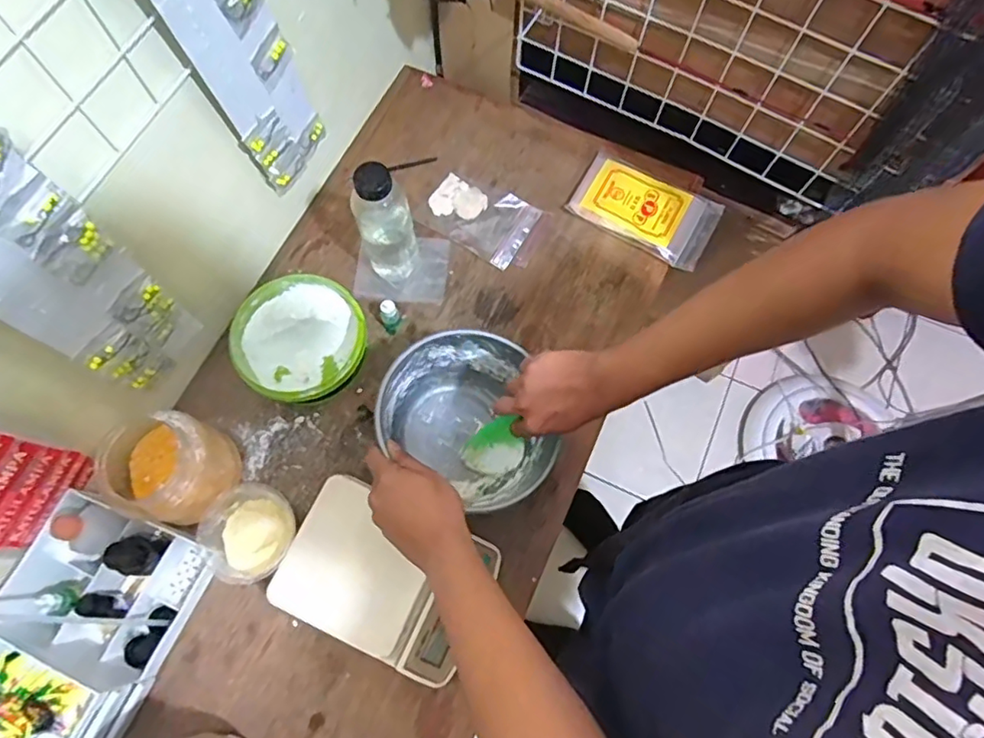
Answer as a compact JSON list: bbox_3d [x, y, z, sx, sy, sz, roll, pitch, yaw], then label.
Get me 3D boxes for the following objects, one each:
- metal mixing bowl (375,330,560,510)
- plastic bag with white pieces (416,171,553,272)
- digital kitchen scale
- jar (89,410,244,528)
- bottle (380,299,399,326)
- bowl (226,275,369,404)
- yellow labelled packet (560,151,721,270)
[{"bbox_3d":[-0.019,0.052,0.655,0.184,0.115,0.159,26,73,7],"label":"metal mixing bowl"},{"bbox_3d":[-0.012,-0.210,0.805,0.167,0.015,0.103,24,72,7],"label":"plastic bag with white pieces"},{"bbox_3d":[-0.117,0.229,0.634,0.211,0.046,0.150,24,72,7],"label":"digital kitchen scale"},{"bbox_3d":[-0.354,0.106,0.634,0.107,0.112,0.105,0,71,-1],"label":"jar"},{"bbox_3d":[-0.131,-0.069,0.732,0.023,0.048,0.019,-20,73,-8],"label":"bottle"},{"bbox_3d":[-0.234,-0.035,0.714,0.156,0.058,0.149,0,71,-1],"label":"bowl"},{"bbox_3d":[0.218,-0.227,0.812,0.195,0.028,0.113,29,73,8],"label":"yellow labelled packet"}]

